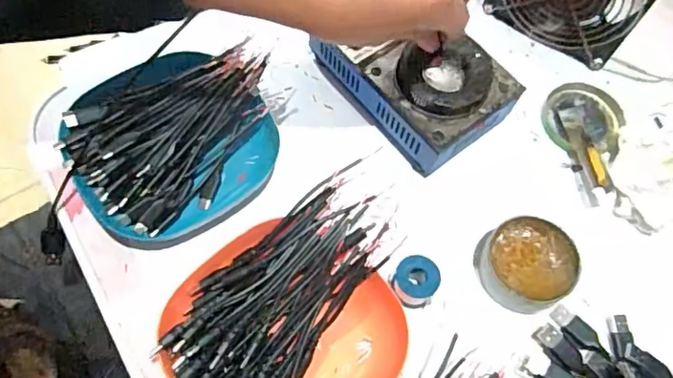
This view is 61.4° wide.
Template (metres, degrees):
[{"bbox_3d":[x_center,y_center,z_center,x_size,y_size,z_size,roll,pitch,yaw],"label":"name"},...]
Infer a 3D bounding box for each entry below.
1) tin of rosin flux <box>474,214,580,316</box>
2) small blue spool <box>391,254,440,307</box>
[{"bbox_3d":[0.136,0.054,0.404,0.062,0.028,0.062,1,63,-2],"label":"tin of rosin flux"},{"bbox_3d":[0.055,0.064,0.389,0.028,0.024,0.028,1,63,-2],"label":"small blue spool"}]

